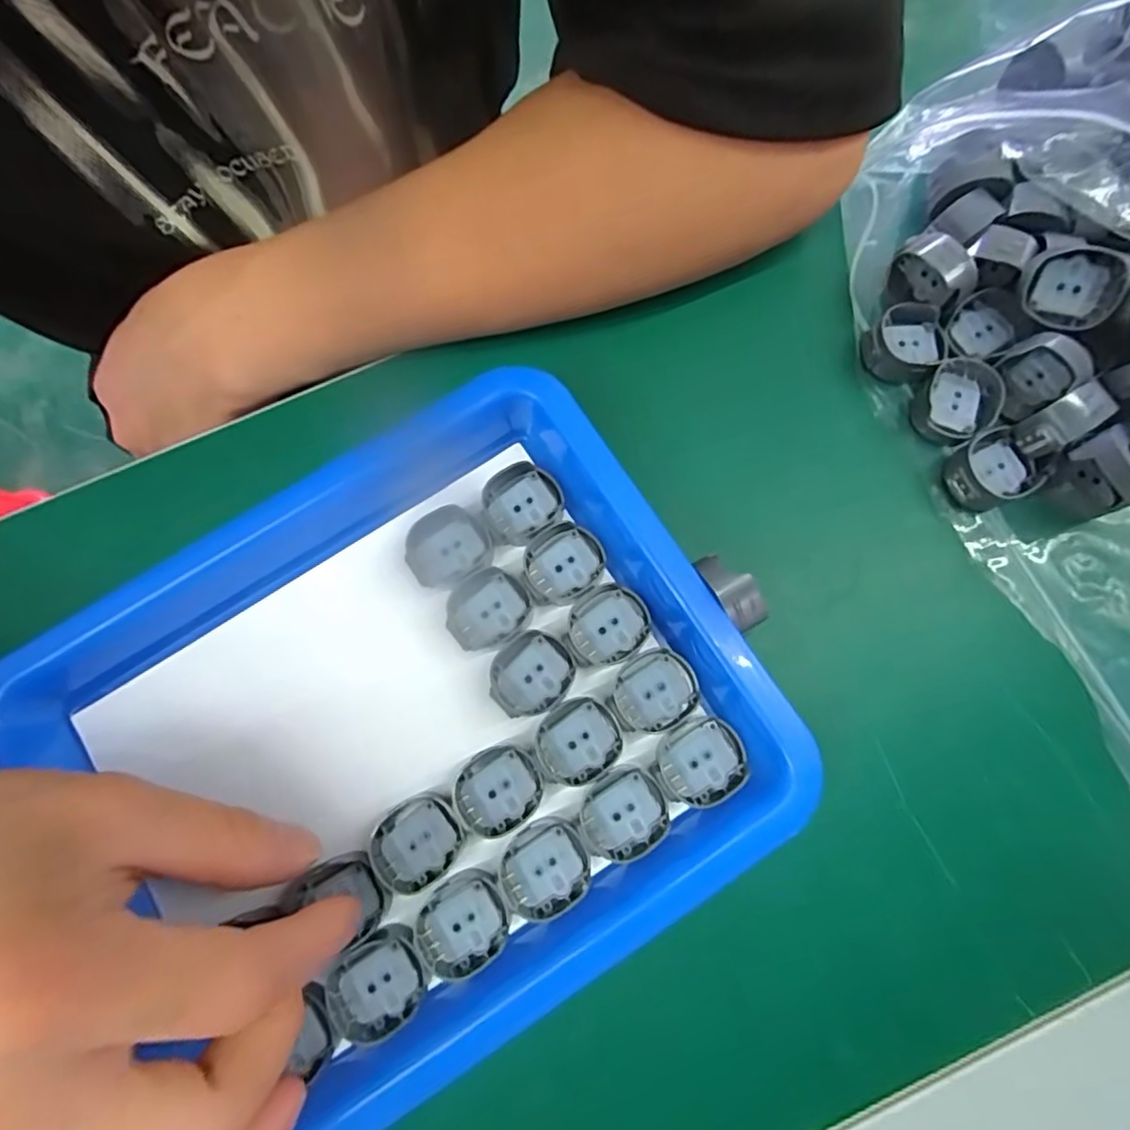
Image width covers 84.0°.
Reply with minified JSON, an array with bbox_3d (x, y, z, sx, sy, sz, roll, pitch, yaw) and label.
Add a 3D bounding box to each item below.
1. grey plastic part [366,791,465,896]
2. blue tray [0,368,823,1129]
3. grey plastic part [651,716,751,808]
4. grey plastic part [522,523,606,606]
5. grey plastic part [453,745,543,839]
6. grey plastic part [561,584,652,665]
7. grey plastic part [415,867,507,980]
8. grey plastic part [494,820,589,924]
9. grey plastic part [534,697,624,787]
[{"bbox_3d":[-0.047,0.088,0.199,0.027,0.008,0.025,0,78,1],"label":"grey plastic part"},{"bbox_3d":[-0.052,0.049,0.204,0.202,0.030,0.183,-33,79,-6],"label":"blue tray"},{"bbox_3d":[0.043,0.063,0.199,0.028,0.006,0.025,-28,79,-5],"label":"grey plastic part"},{"bbox_3d":[-0.001,0.000,0.215,0.029,0.004,0.026,-40,80,-7],"label":"grey plastic part"},{"bbox_3d":[-0.021,0.072,0.200,0.027,0.005,0.025,0,78,1],"label":"grey plastic part"},{"bbox_3d":[0.014,0.021,0.211,0.029,0.006,0.025,-27,79,-5],"label":"grey plastic part"},{"bbox_3d":[-0.031,0.111,0.193,0.029,0.006,0.026,-38,80,-7],"label":"grey plastic part"},{"bbox_3d":[-0.007,0.094,0.194,0.027,0.004,0.027,-20,78,-3],"label":"grey plastic part"},{"bbox_3d":[0.004,0.057,0.202,0.027,0.006,0.025,-18,78,-3],"label":"grey plastic part"}]

